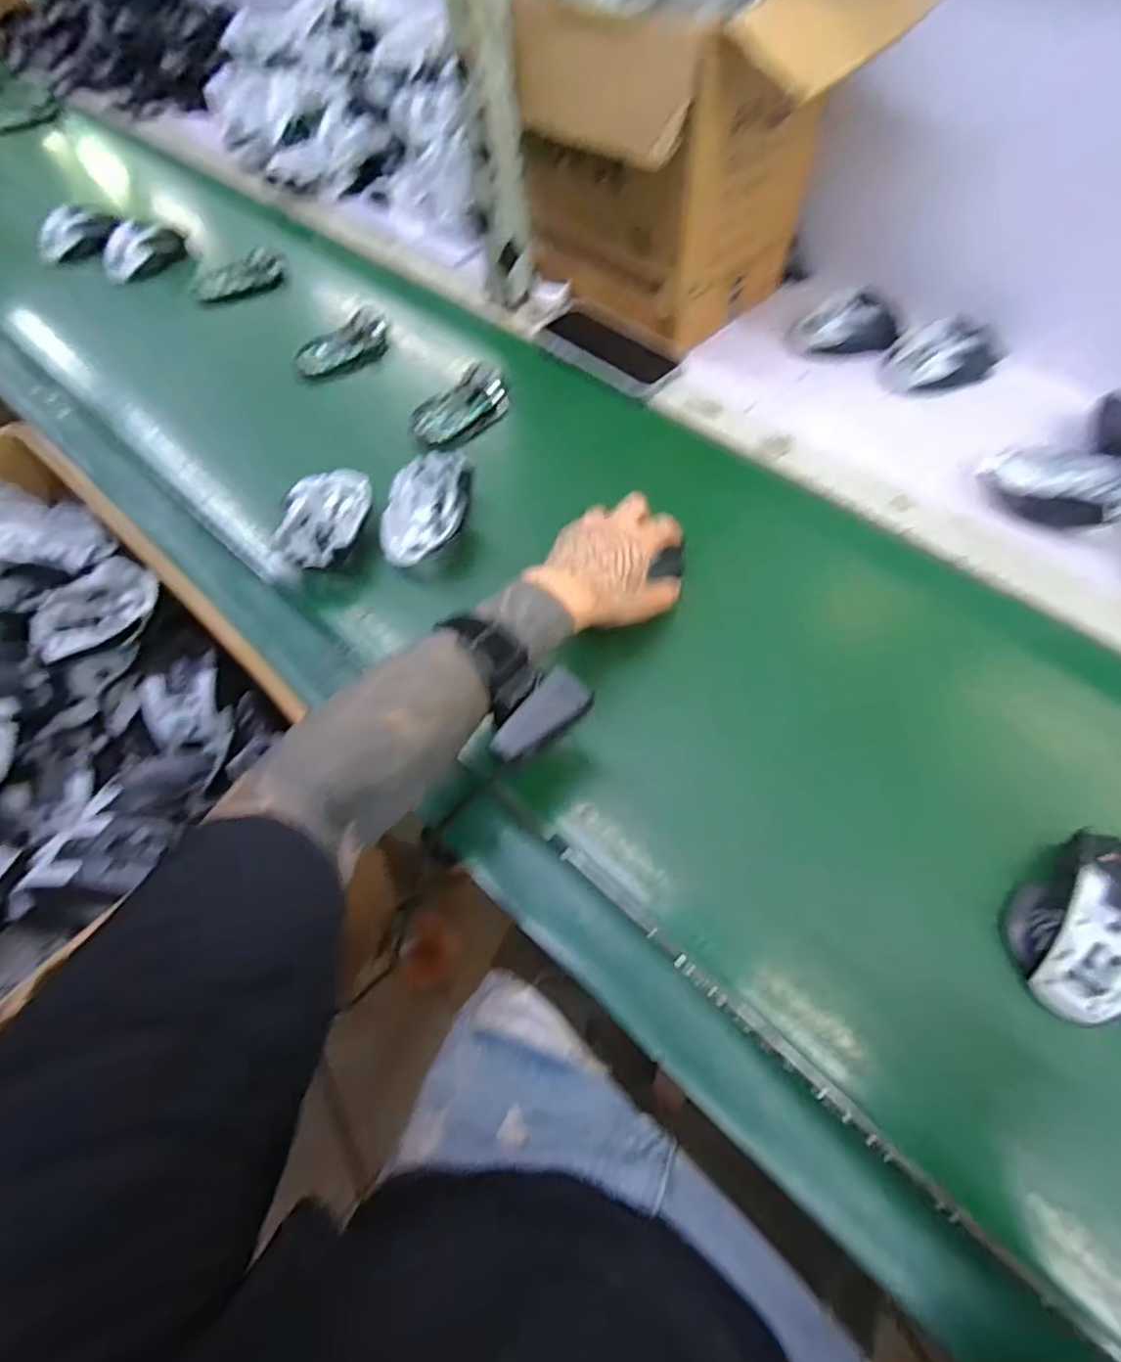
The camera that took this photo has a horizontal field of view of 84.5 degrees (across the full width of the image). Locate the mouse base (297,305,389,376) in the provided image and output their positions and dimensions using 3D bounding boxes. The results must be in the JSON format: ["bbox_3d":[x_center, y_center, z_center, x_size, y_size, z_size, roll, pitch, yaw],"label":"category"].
[{"bbox_3d":[-0.247,-0.383,0.703,0.054,0.027,0.111,39,70,22],"label":"mouse base"}]

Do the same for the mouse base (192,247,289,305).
[{"bbox_3d":[-0.398,-0.503,0.769,0.113,0.029,0.053,-25,63,-10],"label":"mouse base"}]

